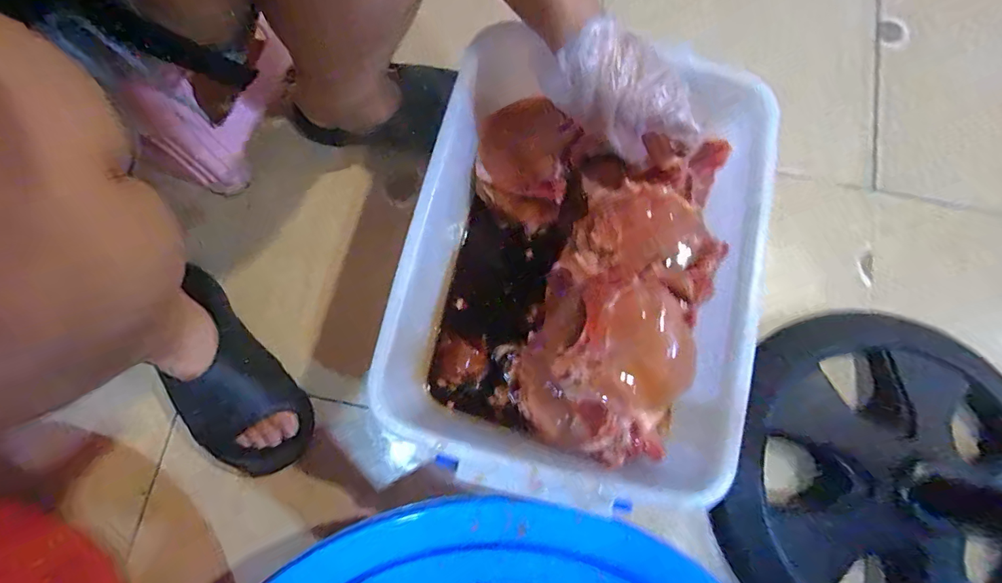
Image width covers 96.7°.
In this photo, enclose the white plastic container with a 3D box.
[{"bbox_3d":[0.075,-0.015,0.439,0.278,0.145,0.369,12,78,2],"label":"white plastic container"}]

